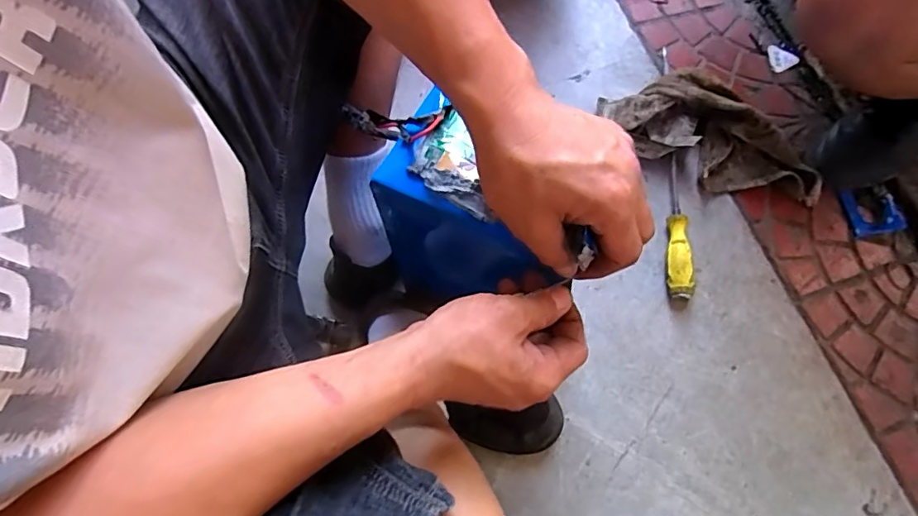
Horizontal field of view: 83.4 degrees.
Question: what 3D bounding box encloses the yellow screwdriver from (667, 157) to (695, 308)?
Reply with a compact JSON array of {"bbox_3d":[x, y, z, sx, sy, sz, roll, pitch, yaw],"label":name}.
[{"bbox_3d":[0.298,-0.041,0.710,0.029,0.032,0.219,5,71,0],"label":"yellow screwdriver"}]

